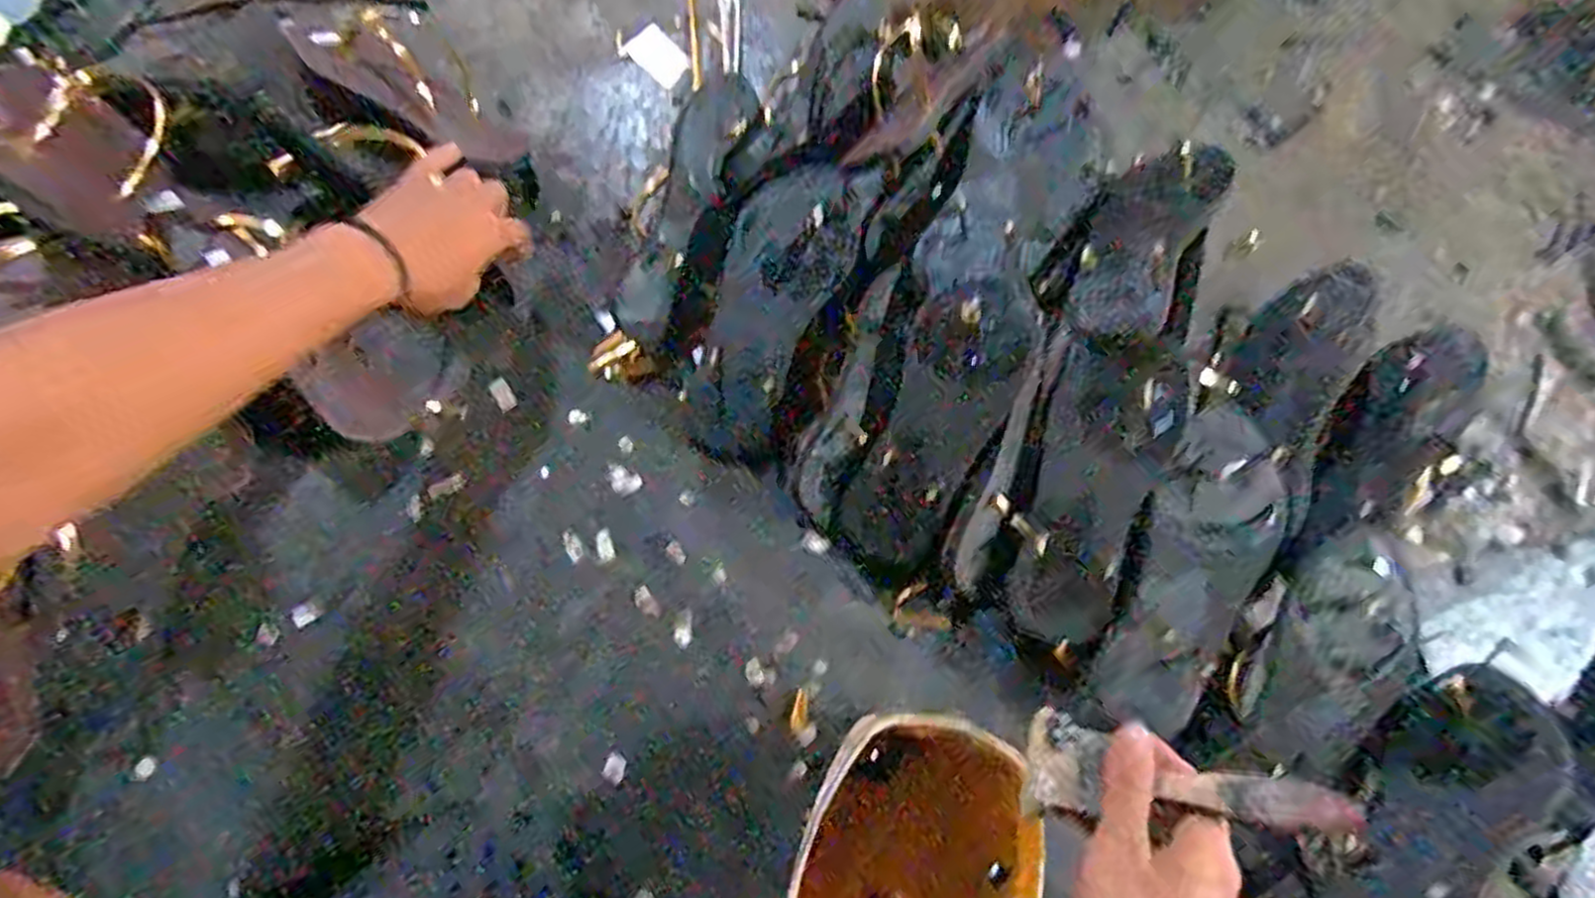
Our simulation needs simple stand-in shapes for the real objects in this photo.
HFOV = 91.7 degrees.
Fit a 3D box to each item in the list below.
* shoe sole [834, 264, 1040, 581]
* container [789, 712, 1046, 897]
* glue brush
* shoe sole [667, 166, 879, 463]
[{"bbox_3d":[0.104,-0.022,0.578,0.087,0.016,0.240,25,89,8],"label":"shoe sole"},{"bbox_3d":[0.068,0.270,0.476,0.137,0.068,0.198,20,73,5],"label":"container"},{"bbox_3d":[0.188,0.169,0.385,0.146,0.016,0.051,-1,68,32],"label":"glue brush"},{"bbox_3d":[-0.024,-0.115,0.613,0.094,0.016,0.241,24,88,7],"label":"shoe sole"}]

